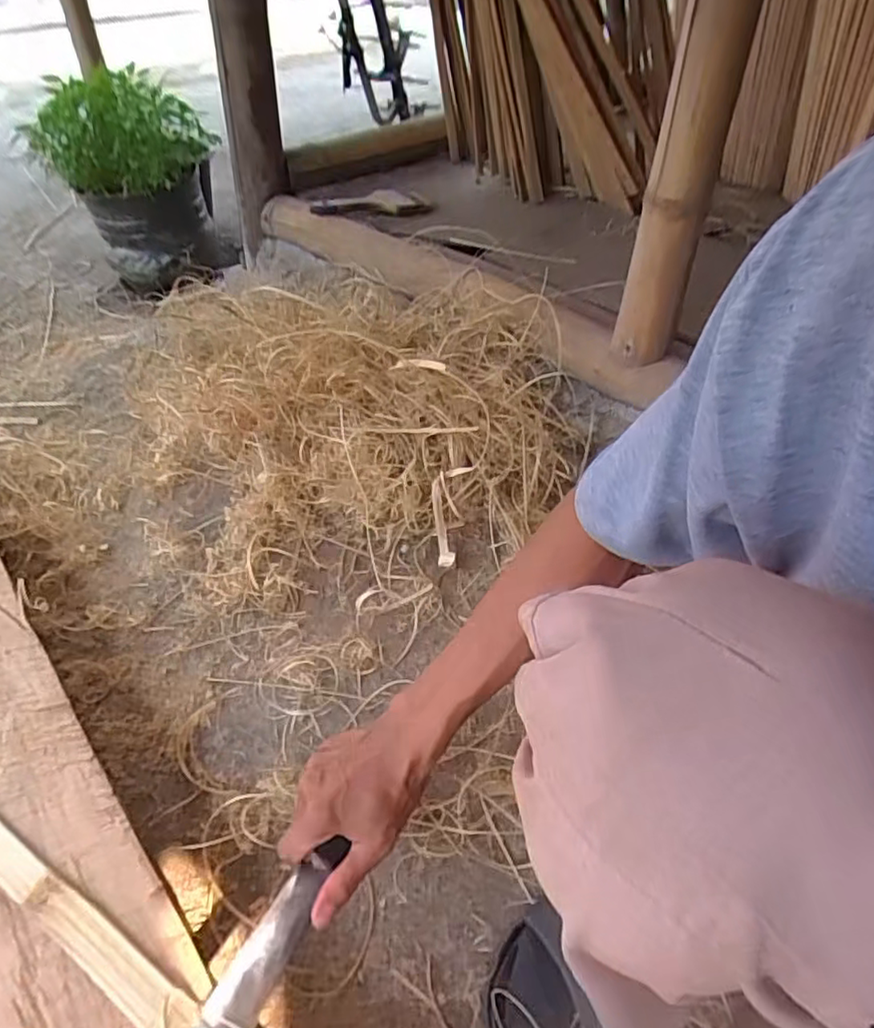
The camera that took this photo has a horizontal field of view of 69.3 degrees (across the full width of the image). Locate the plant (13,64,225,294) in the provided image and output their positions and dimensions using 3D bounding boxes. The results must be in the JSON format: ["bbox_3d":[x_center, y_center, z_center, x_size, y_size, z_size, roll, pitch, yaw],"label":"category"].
[{"bbox_3d":[-0.601,-0.666,1.288,0.243,0.389,0.266,8,44,8],"label":"plant"}]

